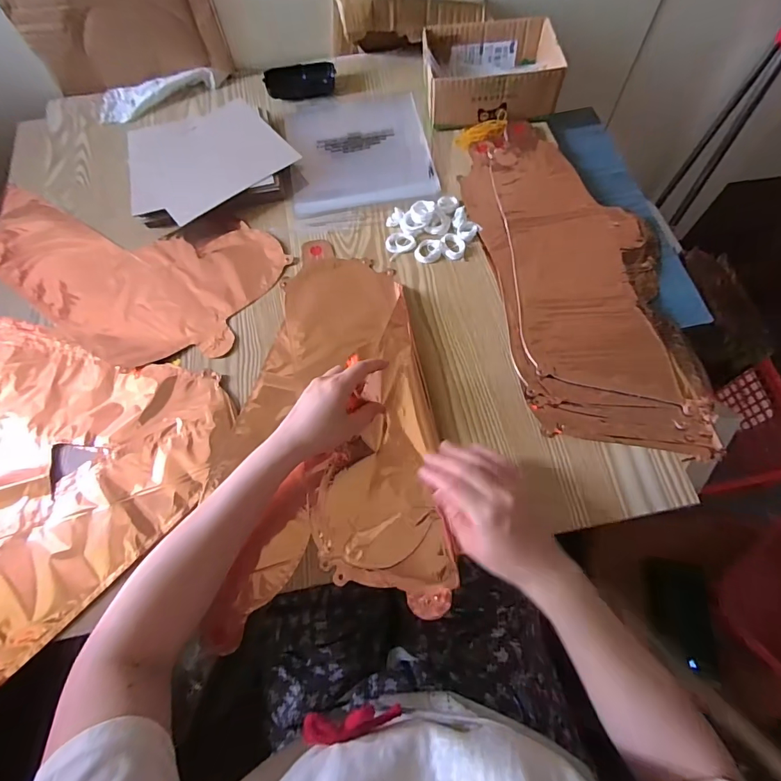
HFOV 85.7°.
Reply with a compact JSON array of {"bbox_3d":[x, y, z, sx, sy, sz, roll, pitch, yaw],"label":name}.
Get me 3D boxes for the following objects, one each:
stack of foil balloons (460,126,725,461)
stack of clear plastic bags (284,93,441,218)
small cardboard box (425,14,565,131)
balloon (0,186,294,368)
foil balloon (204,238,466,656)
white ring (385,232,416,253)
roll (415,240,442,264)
[{"bbox_3d":[0.228,-0.143,0.506,0.205,0.013,0.445,-9,67,-1],"label":"stack of foil balloons"},{"bbox_3d":[-0.048,-0.355,0.617,0.199,0.010,0.227,-10,67,-1],"label":"stack of clear plastic bags"},{"bbox_3d":[0.143,-0.460,0.606,0.185,0.057,0.144,-2,68,2],"label":"small cardboard box"},{"bbox_3d":[-0.368,-0.164,0.553,0.427,0.013,0.217,20,70,11],"label":"balloon"},{"bbox_3d":[-0.070,0.017,0.458,0.225,0.034,0.420,-6,67,1],"label":"foil balloon"},{"bbox_3d":[0.013,-0.190,0.540,0.038,0.004,0.031,1,68,4],"label":"white ring"},{"bbox_3d":[0.048,-0.176,0.534,0.034,0.004,0.033,-1,68,3],"label":"roll"}]

